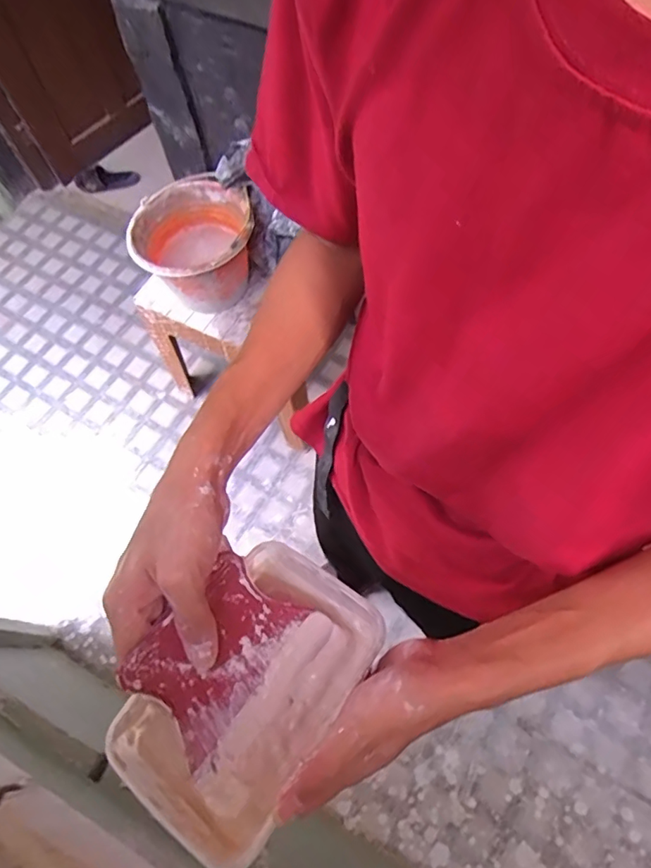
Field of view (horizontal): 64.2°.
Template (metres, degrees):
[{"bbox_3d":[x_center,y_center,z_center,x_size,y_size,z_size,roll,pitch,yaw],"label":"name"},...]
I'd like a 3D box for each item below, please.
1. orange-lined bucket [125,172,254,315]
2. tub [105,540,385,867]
[{"bbox_3d":[-0.298,-0.440,1.247,0.265,0.206,0.274,-1,64,3],"label":"orange-lined bucket"},{"bbox_3d":[-0.049,0.161,0.341,0.110,0.048,0.168,31,70,17],"label":"tub"}]

